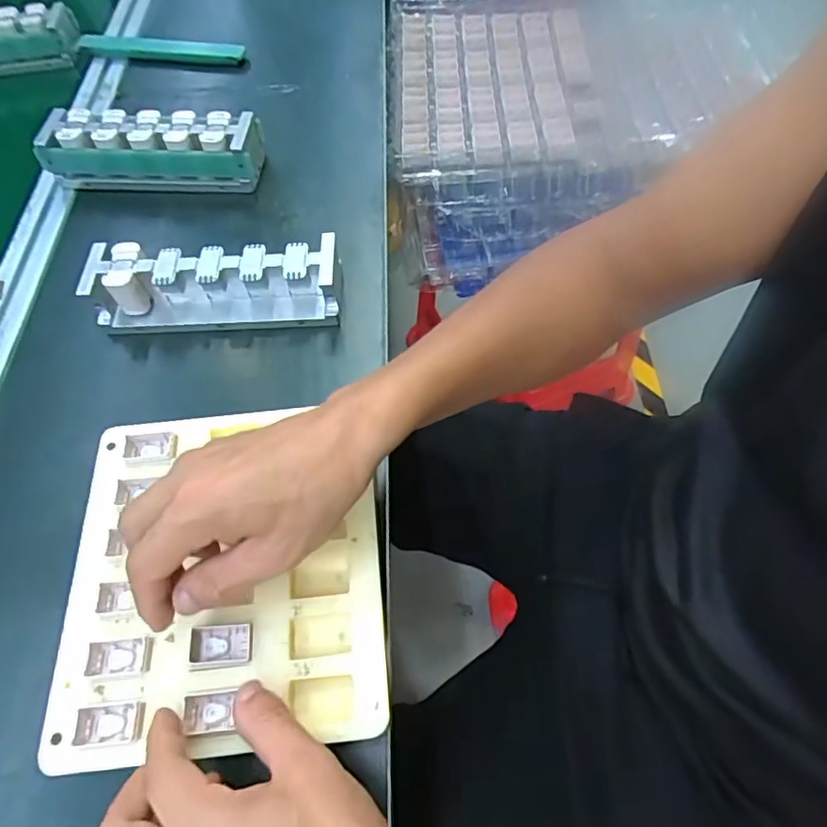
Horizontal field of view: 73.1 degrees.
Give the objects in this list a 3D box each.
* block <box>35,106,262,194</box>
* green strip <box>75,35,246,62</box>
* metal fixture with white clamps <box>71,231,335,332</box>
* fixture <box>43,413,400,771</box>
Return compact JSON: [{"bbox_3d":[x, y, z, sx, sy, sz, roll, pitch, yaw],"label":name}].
[{"bbox_3d":[-0.241,-0.244,0.520,0.193,0.050,0.054,1,60,2],"label":"block"},{"bbox_3d":[-0.288,-0.416,0.639,0.201,0.020,0.019,9,61,6],"label":"green strip"},{"bbox_3d":[-0.153,-0.102,0.439,0.189,0.049,0.064,-5,60,-1],"label":"metal fixture with white clamps"},{"bbox_3d":[-0.112,0.087,0.330,0.180,0.012,0.196,-6,60,-2],"label":"fixture"}]

